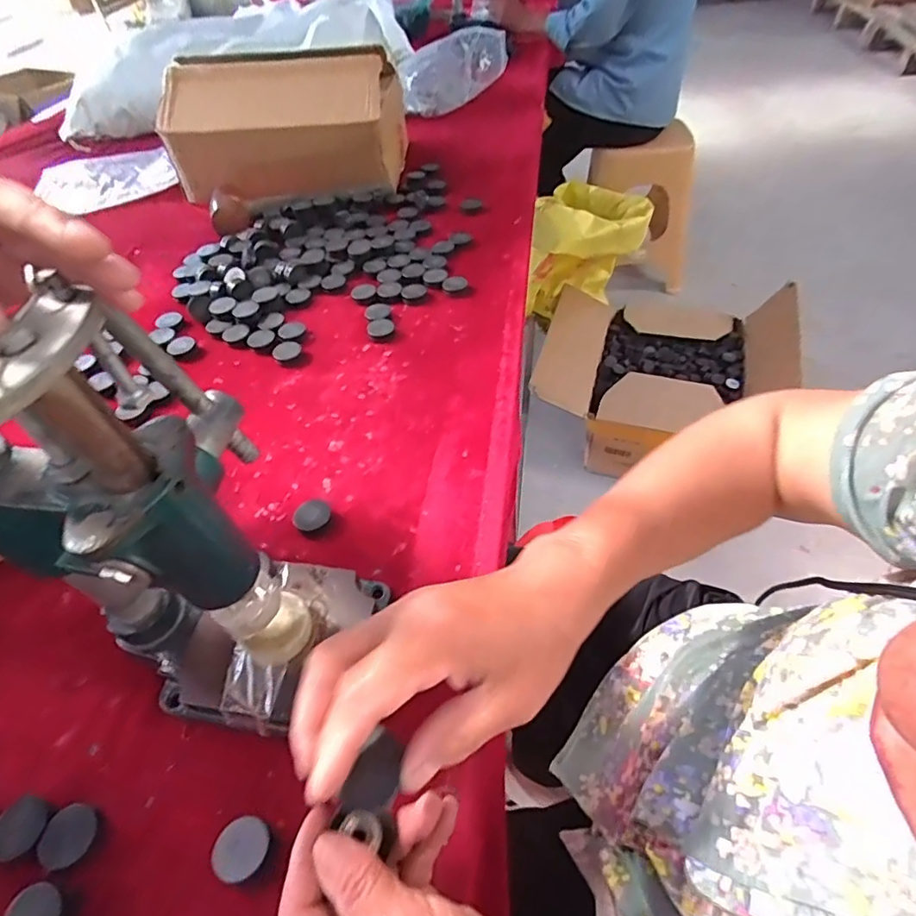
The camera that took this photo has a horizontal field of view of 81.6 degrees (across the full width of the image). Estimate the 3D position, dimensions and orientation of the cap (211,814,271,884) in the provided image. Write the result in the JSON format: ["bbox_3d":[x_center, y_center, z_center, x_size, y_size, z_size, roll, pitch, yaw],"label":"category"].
[{"bbox_3d":[-0.128,0.236,0.321,0.029,0.022,0.031,-3,50,4],"label":"cap"}]

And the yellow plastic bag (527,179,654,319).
[{"bbox_3d":[0.347,-0.567,1.472,0.286,0.302,0.356,23,56,23],"label":"yellow plastic bag"}]

